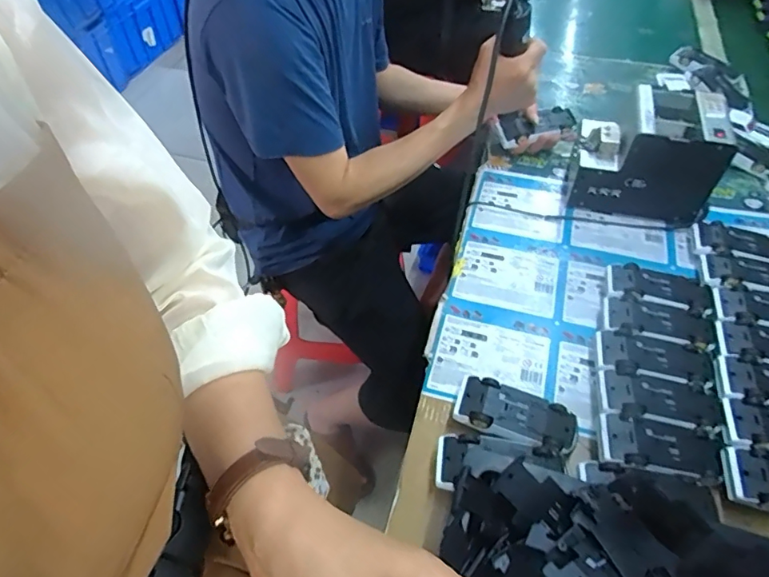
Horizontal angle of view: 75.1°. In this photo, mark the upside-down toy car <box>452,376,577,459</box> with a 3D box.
[{"bbox_3d":[0.140,0.143,0.545,0.123,0.037,0.058,18,54,14],"label":"upside-down toy car"}]

